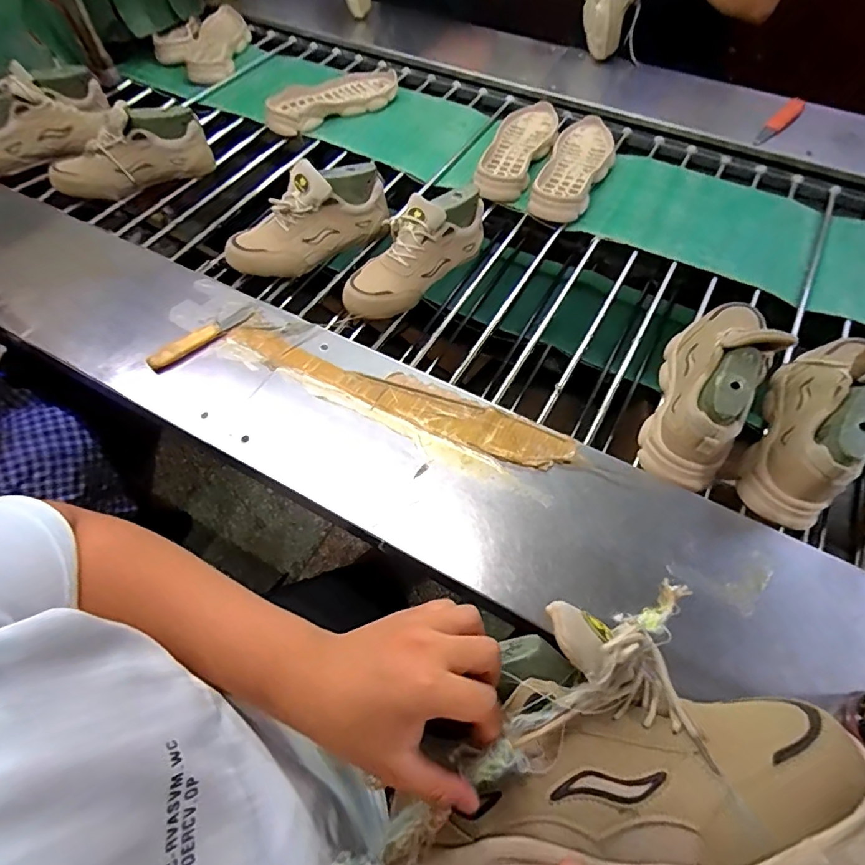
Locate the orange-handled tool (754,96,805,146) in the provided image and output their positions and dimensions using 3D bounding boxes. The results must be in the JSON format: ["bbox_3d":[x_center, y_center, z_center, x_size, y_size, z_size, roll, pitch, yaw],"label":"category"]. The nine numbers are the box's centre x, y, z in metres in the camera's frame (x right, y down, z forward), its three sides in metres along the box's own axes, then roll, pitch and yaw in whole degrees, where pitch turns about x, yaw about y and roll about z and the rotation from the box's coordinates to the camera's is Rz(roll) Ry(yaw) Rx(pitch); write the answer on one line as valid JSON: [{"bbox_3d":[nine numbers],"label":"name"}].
[{"bbox_3d":[0.746,-0.667,1.072,0.167,0.012,0.038,-44,68,-10],"label":"orange-handled tool"}]

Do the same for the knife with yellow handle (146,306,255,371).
[{"bbox_3d":[-0.344,-0.145,0.746,0.027,0.017,0.167,40,68,22],"label":"knife with yellow handle"}]

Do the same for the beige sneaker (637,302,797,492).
[{"bbox_3d":[0.373,-0.086,0.661,0.110,0.131,0.296,28,64,16],"label":"beige sneaker"}]

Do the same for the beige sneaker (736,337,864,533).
[{"bbox_3d":[0.500,-0.033,0.626,0.107,0.135,0.288,32,65,19],"label":"beige sneaker"}]

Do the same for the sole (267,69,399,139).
[{"bbox_3d":[-0.225,-0.761,1.144,0.338,0.038,0.139,-33,64,-20],"label":"sole"}]

